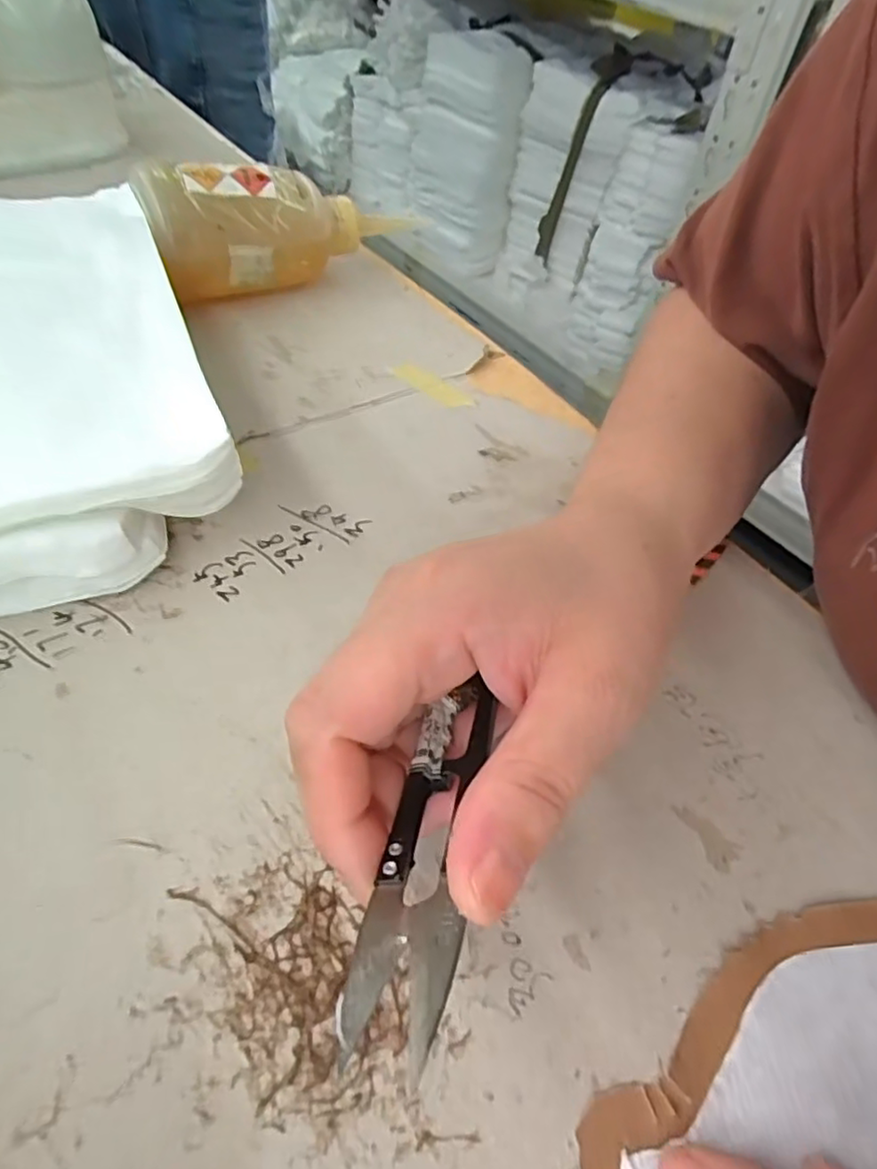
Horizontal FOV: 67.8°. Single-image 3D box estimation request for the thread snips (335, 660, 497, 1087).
[{"bbox_3d":[0.000,0.060,0.149,0.022,0.012,0.088,-16,30,21],"label":"thread snips"}]

